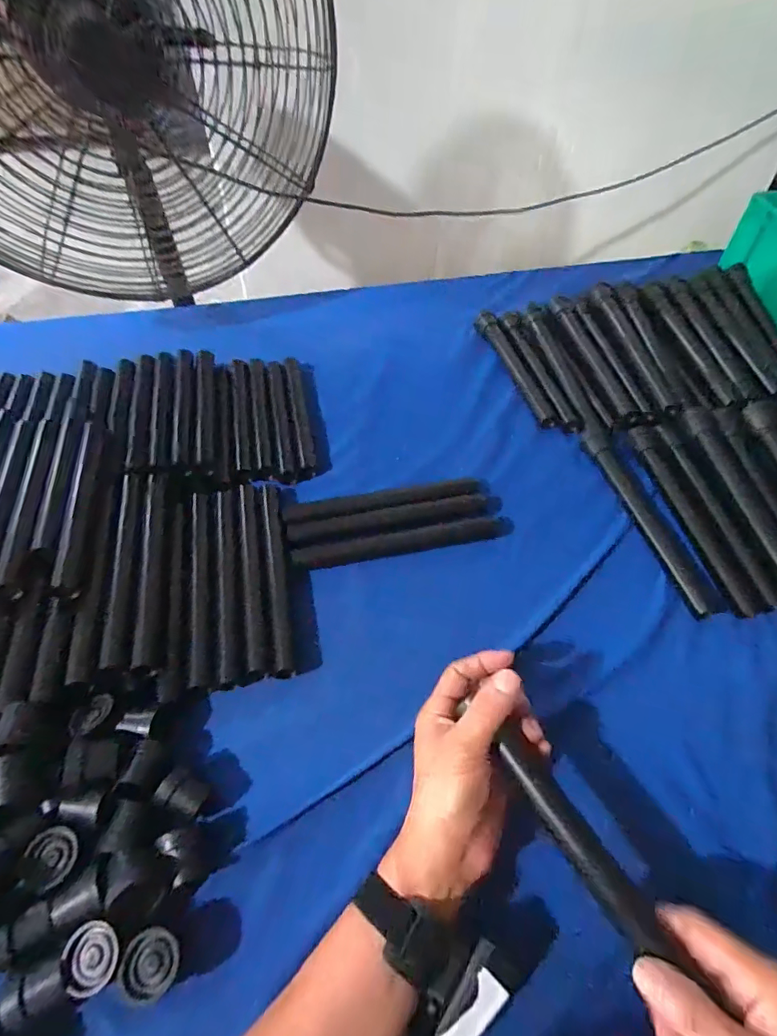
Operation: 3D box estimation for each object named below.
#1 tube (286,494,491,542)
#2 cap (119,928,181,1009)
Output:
[{"bbox_3d":[0.003,0.000,0.544,0.222,0.018,0.024,-10,53,-9],"label":"tube"},{"bbox_3d":[-0.150,0.284,0.309,0.035,0.023,0.035,1,52,-1],"label":"cap"}]

